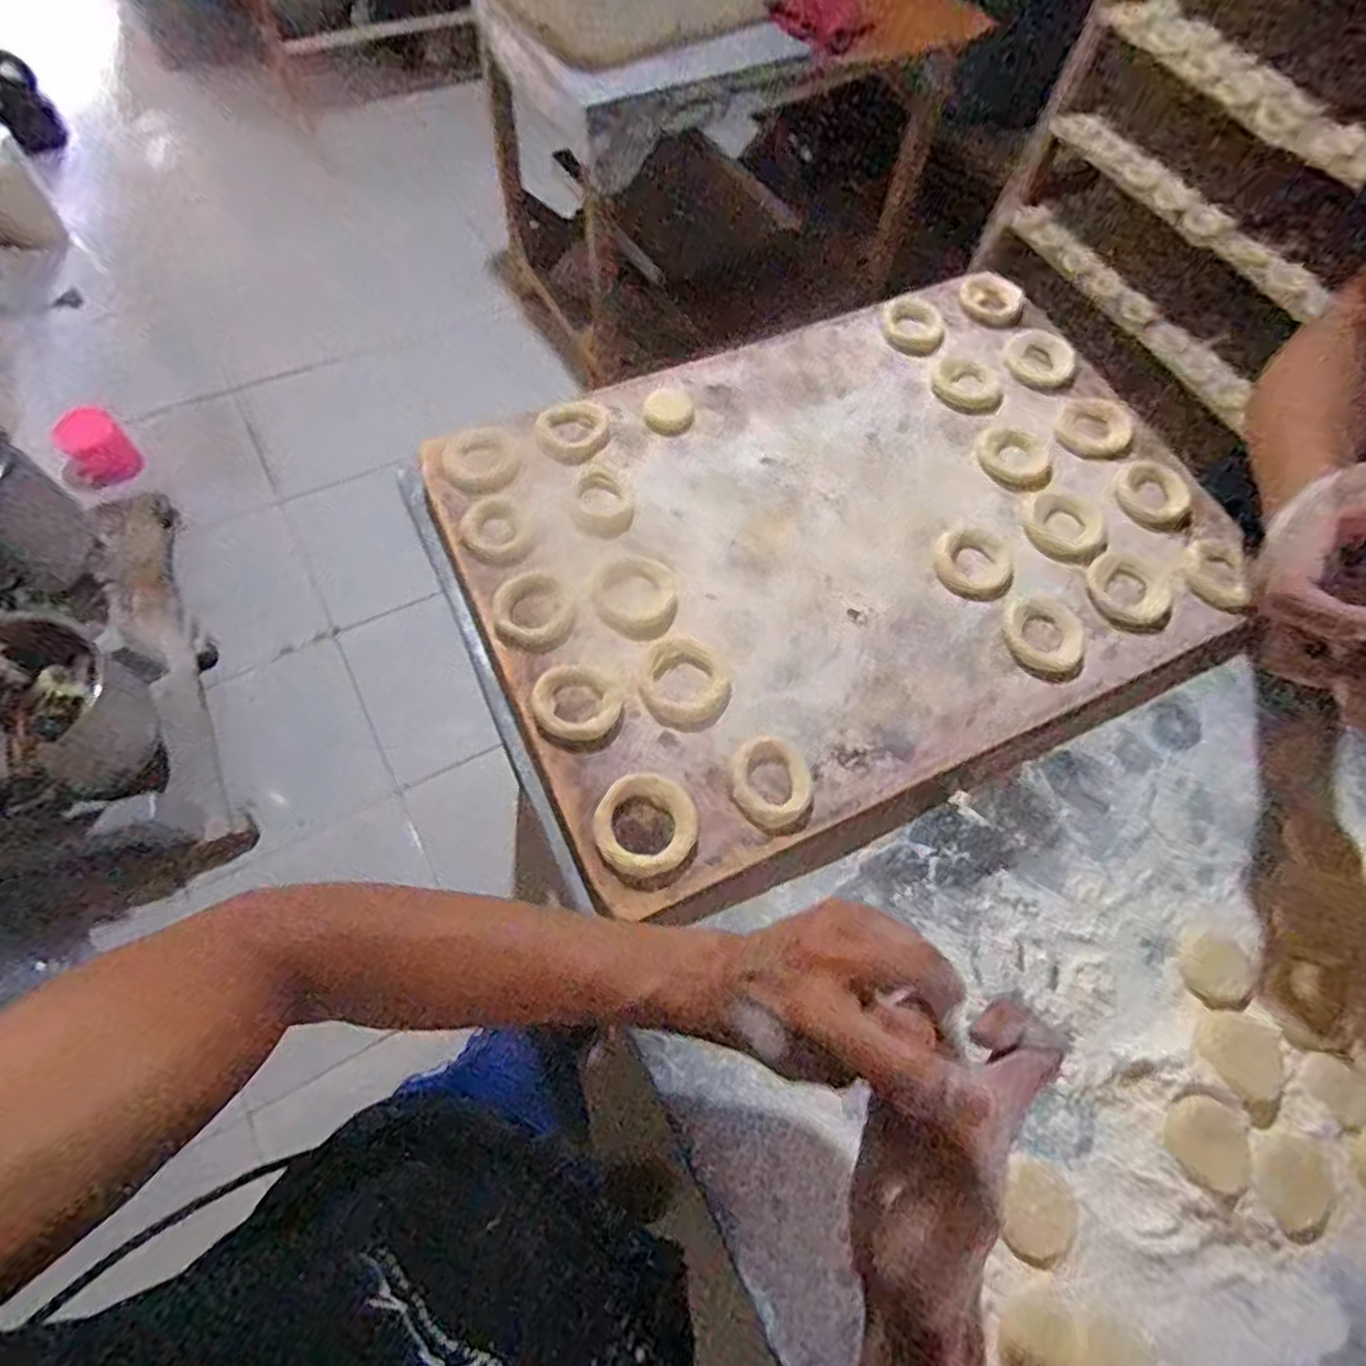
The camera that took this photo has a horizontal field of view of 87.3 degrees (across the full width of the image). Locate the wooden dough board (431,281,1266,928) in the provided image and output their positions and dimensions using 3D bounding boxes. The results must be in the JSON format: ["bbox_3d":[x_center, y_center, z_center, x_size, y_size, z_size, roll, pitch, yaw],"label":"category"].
[{"bbox_3d":[0.131,-0.132,0.606,0.612,0.029,0.460,-22,68,-13],"label":"wooden dough board"}]

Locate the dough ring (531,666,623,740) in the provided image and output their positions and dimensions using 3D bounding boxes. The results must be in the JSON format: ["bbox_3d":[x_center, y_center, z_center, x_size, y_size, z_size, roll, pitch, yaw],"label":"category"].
[{"bbox_3d":[-0.076,0.014,0.507,0.059,0.009,0.055,1,65,-3],"label":"dough ring"}]

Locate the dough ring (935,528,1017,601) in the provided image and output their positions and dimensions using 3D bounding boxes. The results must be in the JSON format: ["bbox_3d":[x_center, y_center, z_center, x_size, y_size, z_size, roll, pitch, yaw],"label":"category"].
[{"bbox_3d":[0.241,-0.097,0.589,0.065,0.013,0.058,25,66,8],"label":"dough ring"}]

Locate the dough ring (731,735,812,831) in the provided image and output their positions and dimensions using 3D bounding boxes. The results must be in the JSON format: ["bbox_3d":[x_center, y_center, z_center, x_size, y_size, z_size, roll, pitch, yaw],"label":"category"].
[{"bbox_3d":[0.061,0.069,0.500,0.056,0.008,0.061,1,65,-3],"label":"dough ring"}]

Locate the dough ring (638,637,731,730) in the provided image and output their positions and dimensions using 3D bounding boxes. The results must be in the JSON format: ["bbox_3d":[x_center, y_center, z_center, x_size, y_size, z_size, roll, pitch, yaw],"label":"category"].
[{"bbox_3d":[0.000,0.000,0.529,0.064,0.009,0.067,1,65,-3],"label":"dough ring"}]

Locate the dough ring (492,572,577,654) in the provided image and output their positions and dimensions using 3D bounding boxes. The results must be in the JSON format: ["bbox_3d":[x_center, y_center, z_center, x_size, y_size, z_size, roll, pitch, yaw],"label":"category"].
[{"bbox_3d":[-0.113,-0.054,0.540,0.058,0.007,0.065,-35,72,-18],"label":"dough ring"}]

